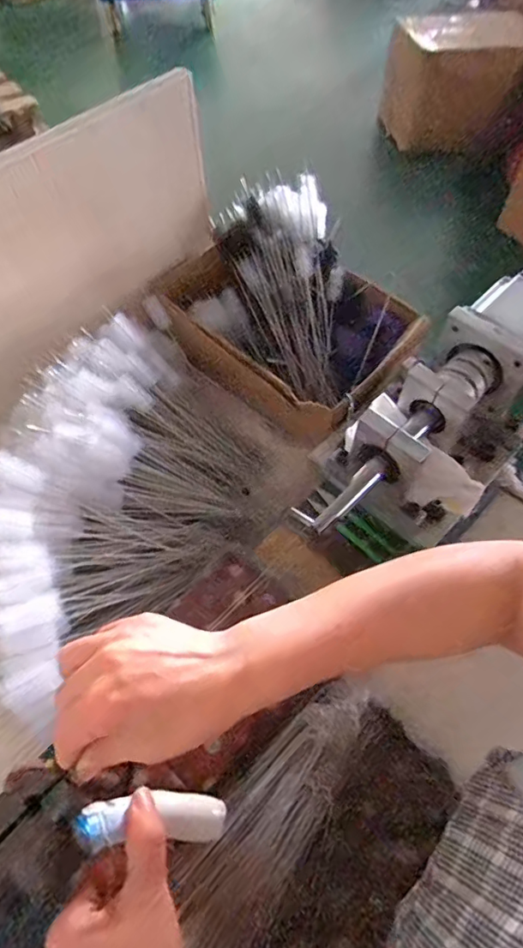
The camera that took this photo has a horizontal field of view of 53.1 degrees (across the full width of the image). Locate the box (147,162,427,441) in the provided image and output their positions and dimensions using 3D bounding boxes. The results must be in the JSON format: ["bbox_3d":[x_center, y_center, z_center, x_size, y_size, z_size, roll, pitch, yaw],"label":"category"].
[{"bbox_3d":[0.033,-0.187,0.619,0.289,0.142,0.219,40,66,22],"label":"box"}]

